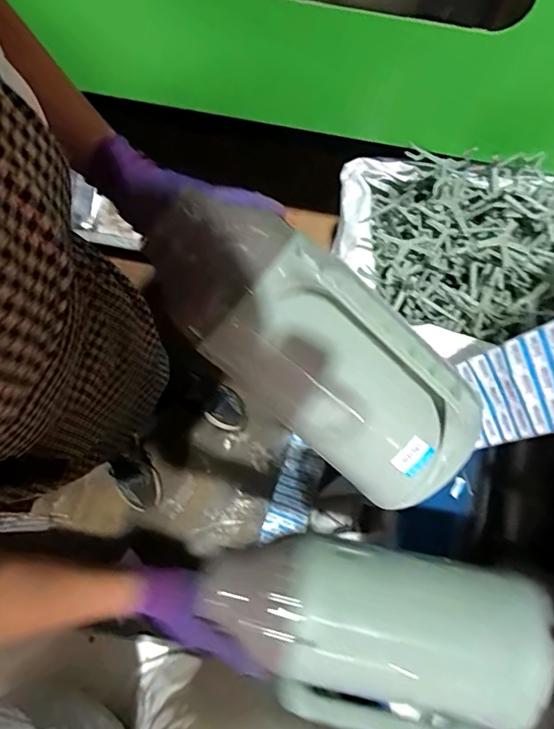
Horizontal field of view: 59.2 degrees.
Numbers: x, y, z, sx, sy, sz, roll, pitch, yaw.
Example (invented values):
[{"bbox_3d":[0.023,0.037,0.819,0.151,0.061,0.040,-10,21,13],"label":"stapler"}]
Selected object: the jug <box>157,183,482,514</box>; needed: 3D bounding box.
[{"bbox_3d":[0.031,-0.017,0.446,0.353,0.142,0.120,43,76,-3],"label":"jug"}]

